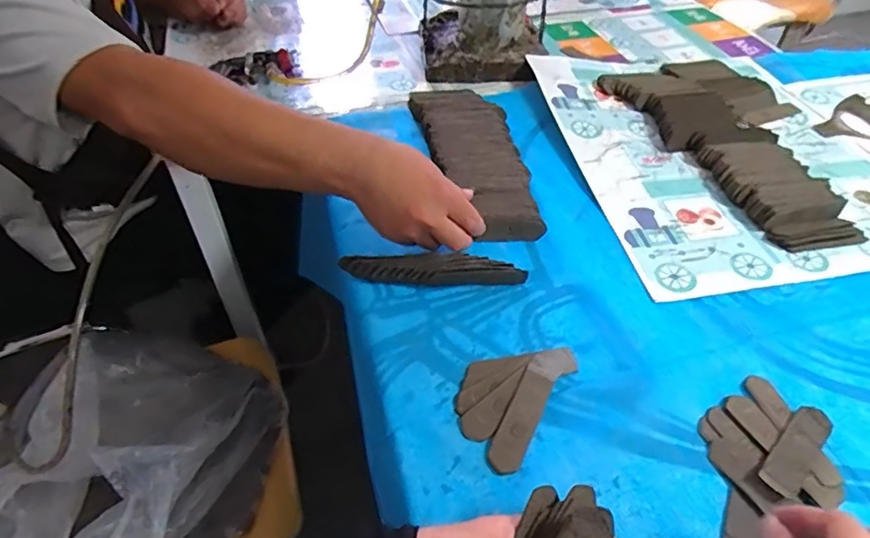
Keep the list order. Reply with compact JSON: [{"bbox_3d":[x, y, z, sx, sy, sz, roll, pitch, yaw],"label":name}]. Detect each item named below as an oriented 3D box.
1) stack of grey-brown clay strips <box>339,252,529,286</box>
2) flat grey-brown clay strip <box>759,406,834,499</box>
[{"bbox_3d":[-0.002,0.000,0.539,0.180,0.027,0.021,2,46,2],"label":"stack of grey-brown clay strips"},{"bbox_3d":[0.280,0.139,0.421,0.094,0.008,0.027,-34,55,-28],"label":"flat grey-brown clay strip"}]

